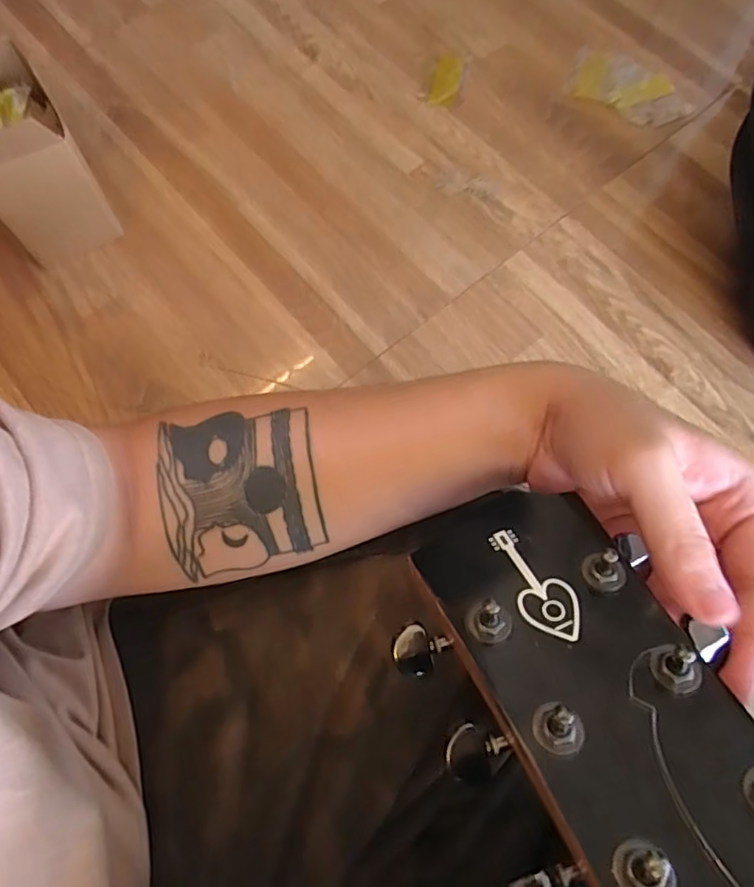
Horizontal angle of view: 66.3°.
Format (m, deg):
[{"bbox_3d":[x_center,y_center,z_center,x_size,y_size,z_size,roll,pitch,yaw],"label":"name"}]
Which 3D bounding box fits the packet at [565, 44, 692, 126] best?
[{"bbox_3d":[0.311,-0.436,0.710,0.147,0.012,0.074,20,72,7],"label":"packet"}]

